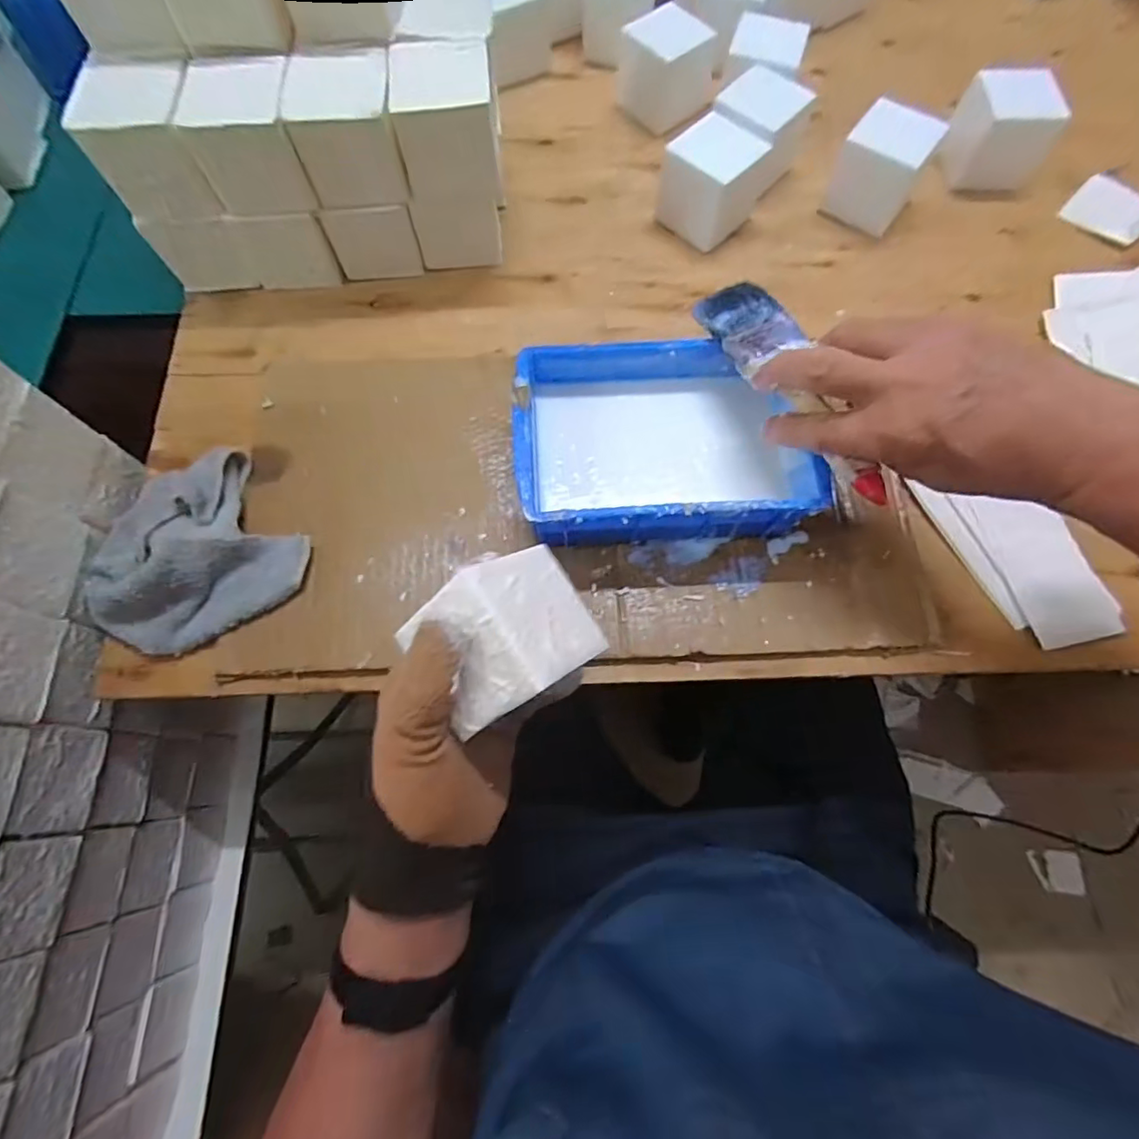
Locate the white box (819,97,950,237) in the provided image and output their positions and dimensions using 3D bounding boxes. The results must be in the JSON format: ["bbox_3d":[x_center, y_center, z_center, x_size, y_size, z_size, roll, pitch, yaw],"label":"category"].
[{"bbox_3d":[0.277,-0.355,0.512,0.068,0.067,0.070,36,75,12],"label":"white box"}]

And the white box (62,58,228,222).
[{"bbox_3d":[-0.306,-0.316,0.424,0.073,0.069,0.073,-8,71,-3],"label":"white box"}]

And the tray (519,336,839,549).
[{"bbox_3d":[0.063,-0.086,0.414,0.197,0.069,0.148,-5,71,-1],"label":"tray"}]

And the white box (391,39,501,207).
[{"bbox_3d":[-0.089,-0.331,0.429,0.069,0.070,0.061,-4,71,-1],"label":"white box"}]

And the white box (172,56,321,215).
[{"bbox_3d":[-0.231,-0.318,0.425,0.069,0.068,0.069,-4,71,-1],"label":"white box"}]

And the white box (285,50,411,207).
[{"bbox_3d":[-0.161,-0.324,0.428,0.067,0.071,0.065,-3,71,-1],"label":"white box"}]

